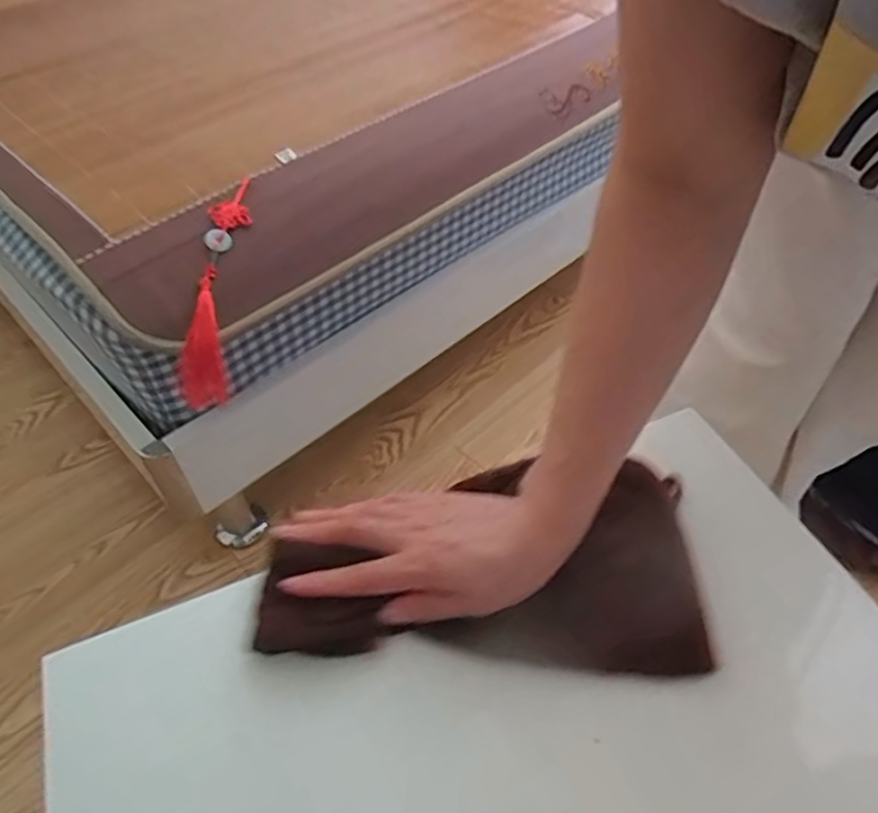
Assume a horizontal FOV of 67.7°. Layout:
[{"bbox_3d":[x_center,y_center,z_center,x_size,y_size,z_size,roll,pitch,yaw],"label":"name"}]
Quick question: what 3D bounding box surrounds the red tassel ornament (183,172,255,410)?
[{"bbox_3d":[-0.239,-0.111,0.694,0.049,0.254,0.102,17,15,14],"label":"red tassel ornament"}]

